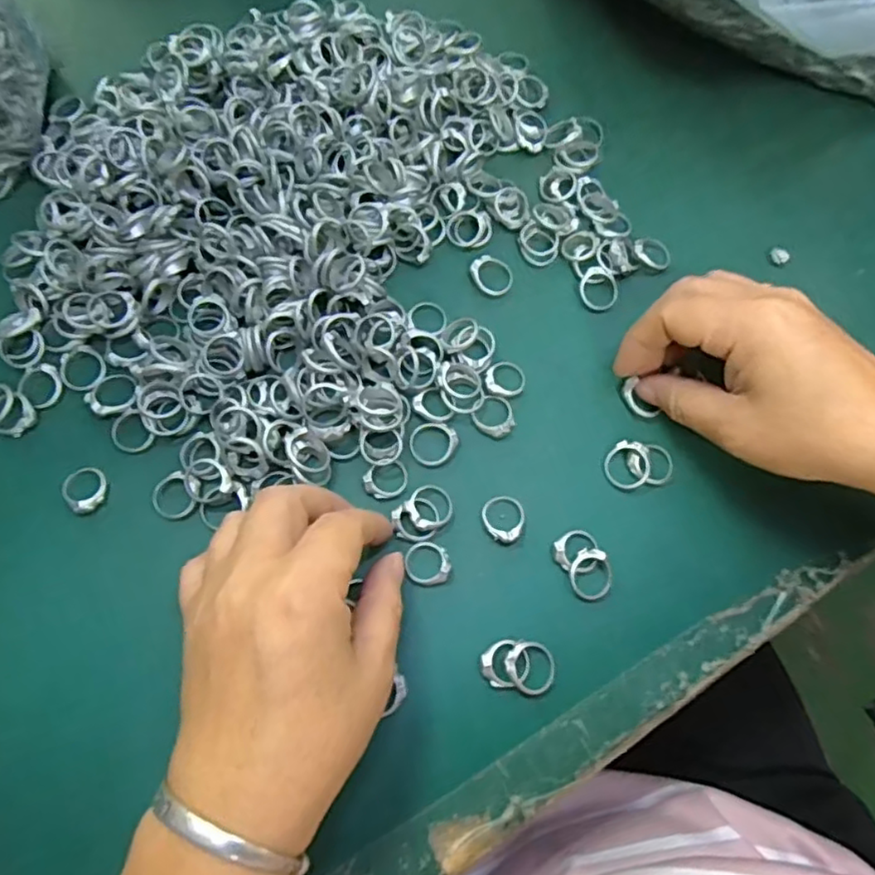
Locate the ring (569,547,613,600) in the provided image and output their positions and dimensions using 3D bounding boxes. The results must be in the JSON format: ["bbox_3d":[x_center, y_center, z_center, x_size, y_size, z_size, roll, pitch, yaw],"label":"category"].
[{"bbox_3d":[0.068,0.060,0.286,0.019,0.008,0.021,9,70,1],"label":"ring"}]

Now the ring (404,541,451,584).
[{"bbox_3d":[-0.004,0.055,0.285,0.018,0.004,0.020,-18,72,-9],"label":"ring"}]

